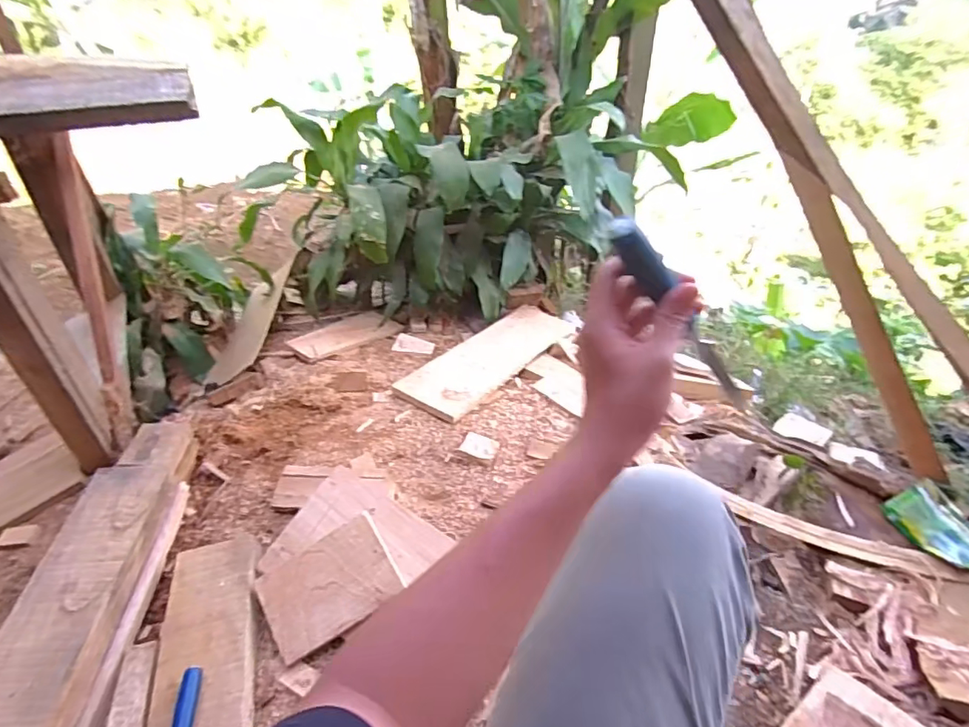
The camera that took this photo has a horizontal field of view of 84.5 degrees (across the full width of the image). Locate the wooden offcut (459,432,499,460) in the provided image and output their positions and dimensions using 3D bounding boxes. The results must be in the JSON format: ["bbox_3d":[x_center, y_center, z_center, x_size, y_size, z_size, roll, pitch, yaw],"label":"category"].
[{"bbox_3d":[-0.010,0.175,1.129,0.075,0.007,0.055,16,43,16],"label":"wooden offcut"}]

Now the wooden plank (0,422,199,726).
[{"bbox_3d":[-0.597,0.343,0.780,0.130,0.066,0.702,-4,41,-6],"label":"wooden plank"}]

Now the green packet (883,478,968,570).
[{"bbox_3d":[0.861,0.309,0.997,0.093,0.050,0.169,-12,42,-15],"label":"green packet"}]

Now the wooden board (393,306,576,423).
[{"bbox_3d":[0.025,-0.028,1.452,0.216,0.019,0.634,22,34,29],"label":"wooden board"}]

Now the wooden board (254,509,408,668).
[{"bbox_3d":[-0.237,0.339,0.817,0.201,0.011,0.139,-33,68,-7],"label":"wooden board"}]

